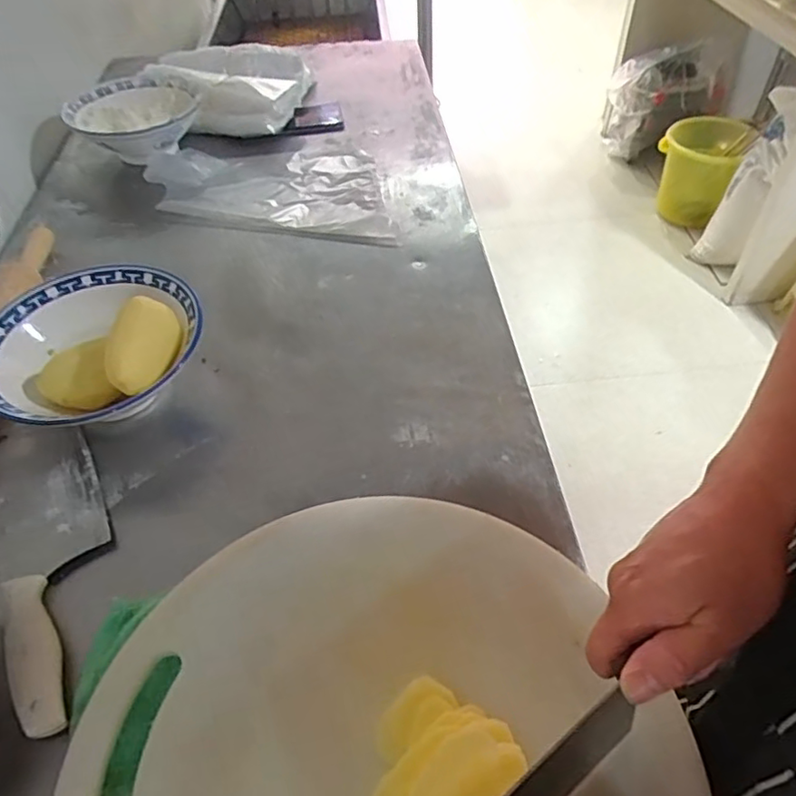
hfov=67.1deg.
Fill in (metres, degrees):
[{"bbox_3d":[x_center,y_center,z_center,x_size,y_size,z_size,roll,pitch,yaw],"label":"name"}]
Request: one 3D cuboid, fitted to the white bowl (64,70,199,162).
[{"bbox_3d":[-0.376,-0.401,0.863,0.165,0.068,0.165,-15,47,-10],"label":"white bowl"}]

